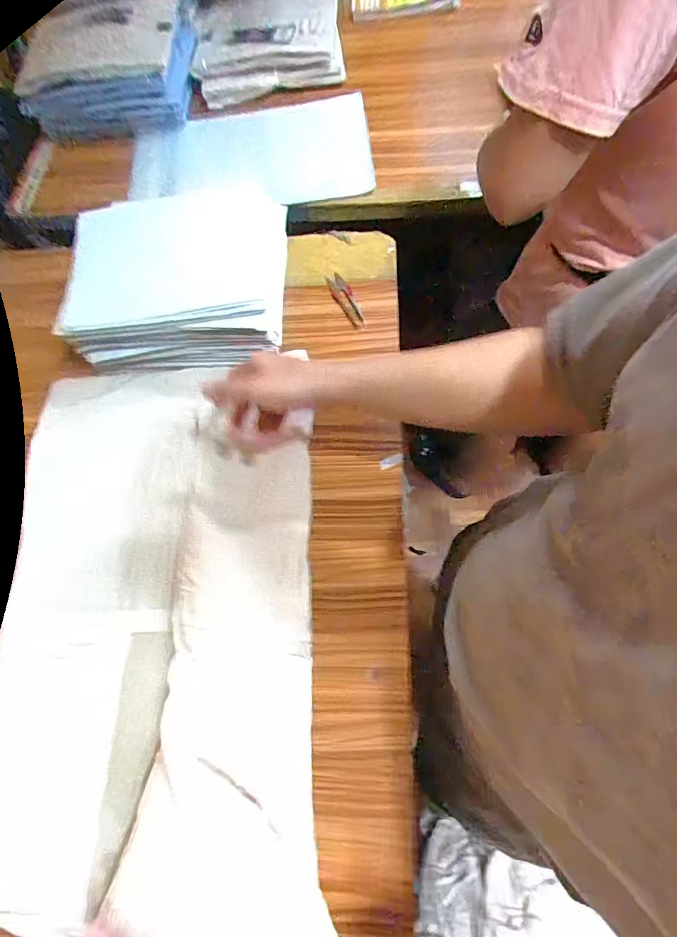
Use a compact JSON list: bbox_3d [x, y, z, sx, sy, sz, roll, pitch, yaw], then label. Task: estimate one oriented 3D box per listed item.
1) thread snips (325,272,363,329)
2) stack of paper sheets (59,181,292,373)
[{"bbox_3d":[0.012,-0.246,0.668,0.027,0.011,0.096,-24,70,-6],"label":"thread snips"},{"bbox_3d":[-0.218,-0.257,0.624,0.267,0.107,0.223,-1,70,2],"label":"stack of paper sheets"}]

